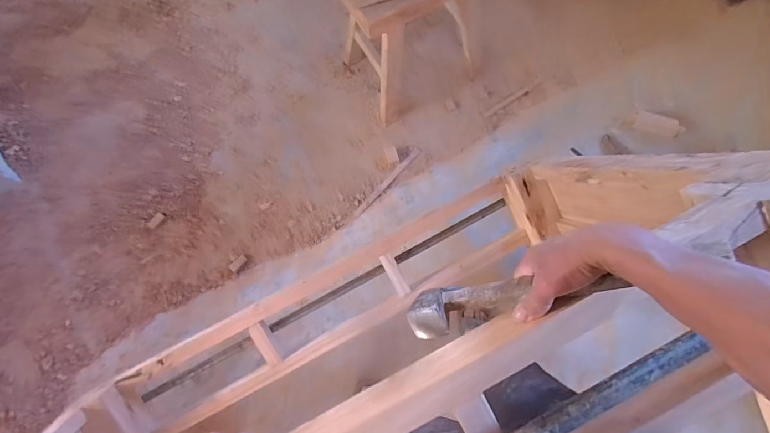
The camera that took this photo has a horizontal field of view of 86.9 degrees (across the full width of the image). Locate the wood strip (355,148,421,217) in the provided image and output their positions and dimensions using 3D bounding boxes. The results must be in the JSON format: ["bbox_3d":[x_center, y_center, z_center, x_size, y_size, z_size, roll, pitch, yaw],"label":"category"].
[{"bbox_3d":[0.009,-0.126,1.446,0.028,0.008,0.328,40,79,12],"label":"wood strip"}]

